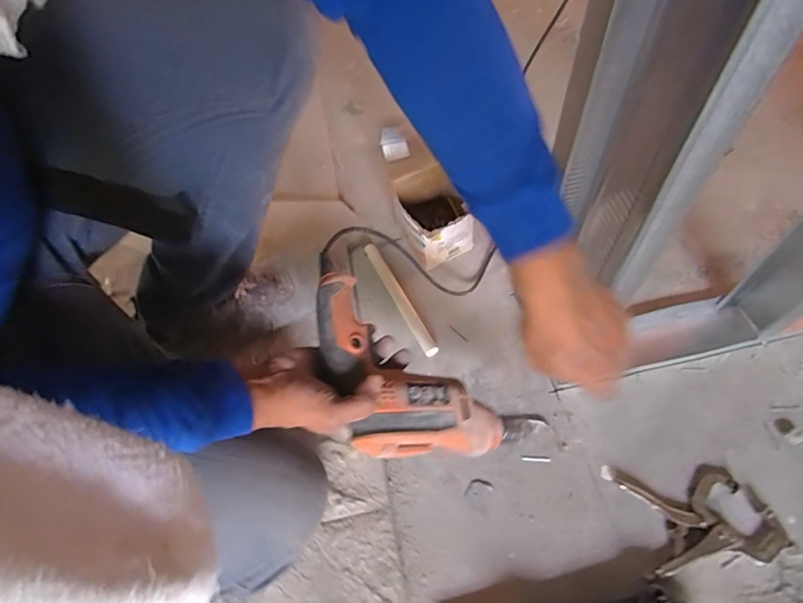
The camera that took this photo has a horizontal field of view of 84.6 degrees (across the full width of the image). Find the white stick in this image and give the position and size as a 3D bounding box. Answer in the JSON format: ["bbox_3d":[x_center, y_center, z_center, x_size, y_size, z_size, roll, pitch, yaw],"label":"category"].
[{"bbox_3d":[-0.005,-0.009,0.699,0.022,0.016,0.227,-24,58,-12],"label":"white stick"}]

